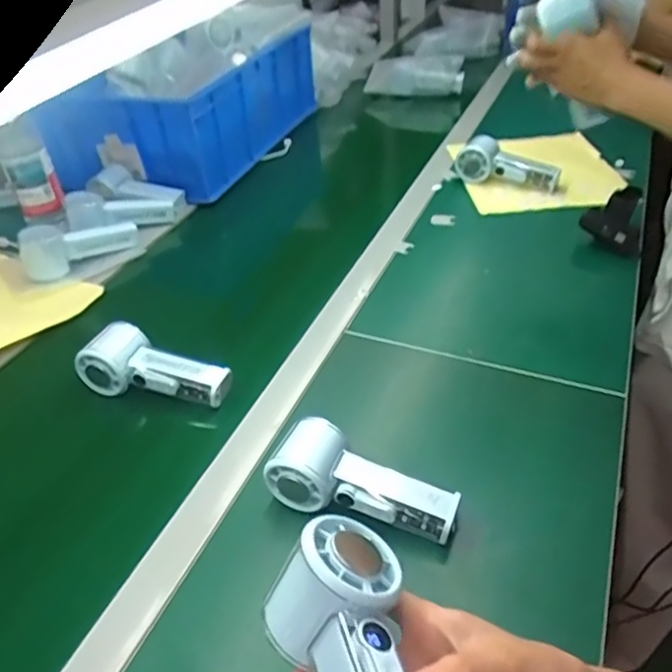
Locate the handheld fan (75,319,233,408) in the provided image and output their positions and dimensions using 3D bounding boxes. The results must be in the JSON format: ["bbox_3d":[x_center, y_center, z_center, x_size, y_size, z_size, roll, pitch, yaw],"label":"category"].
[{"bbox_3d":[-0.182,0.028,0.632,0.150,0.056,0.055,7,40,15],"label":"handheld fan"}]

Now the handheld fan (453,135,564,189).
[{"bbox_3d":[0.259,-0.256,0.942,0.151,0.060,0.055,16,41,4],"label":"handheld fan"}]

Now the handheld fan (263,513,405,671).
[{"bbox_3d":[0.011,0.152,0.278,0.066,0.043,0.153,-14,38,-11],"label":"handheld fan"}]

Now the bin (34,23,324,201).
[{"bbox_3d":[-0.257,-0.439,1.129,0.302,0.127,0.509,10,41,19],"label":"bin"}]

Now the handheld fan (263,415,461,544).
[{"bbox_3d":[0.022,0.121,0.505,0.147,0.046,0.054,20,44,9],"label":"handheld fan"}]

